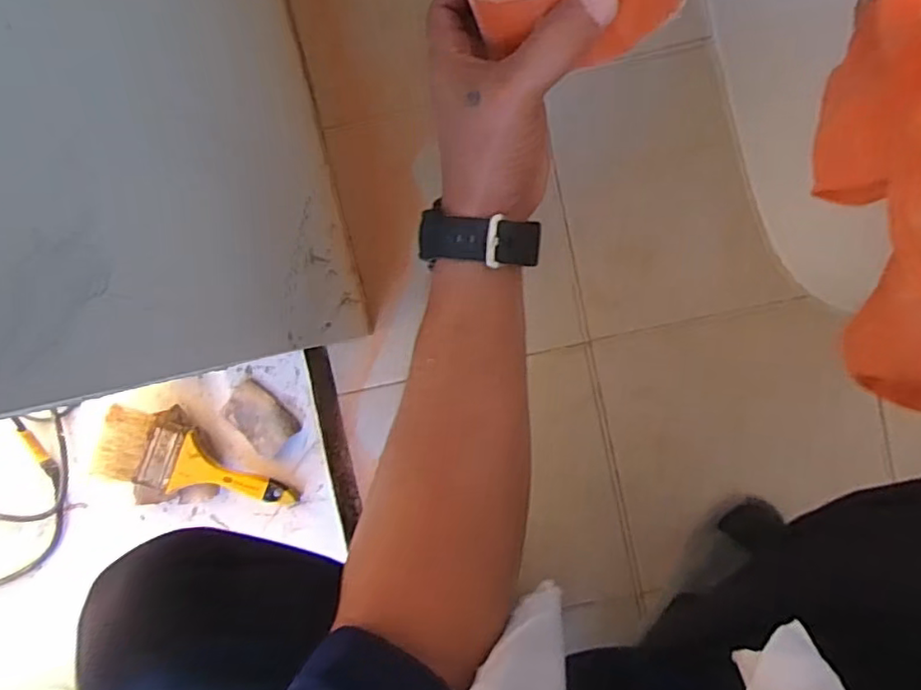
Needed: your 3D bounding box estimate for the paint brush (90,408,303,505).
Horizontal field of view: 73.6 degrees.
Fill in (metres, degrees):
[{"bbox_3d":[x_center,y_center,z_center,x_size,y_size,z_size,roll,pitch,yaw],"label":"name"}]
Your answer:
[{"bbox_3d":[-0.291,0.138,0.689,0.213,0.020,0.081,19,95,-6],"label":"paint brush"}]

